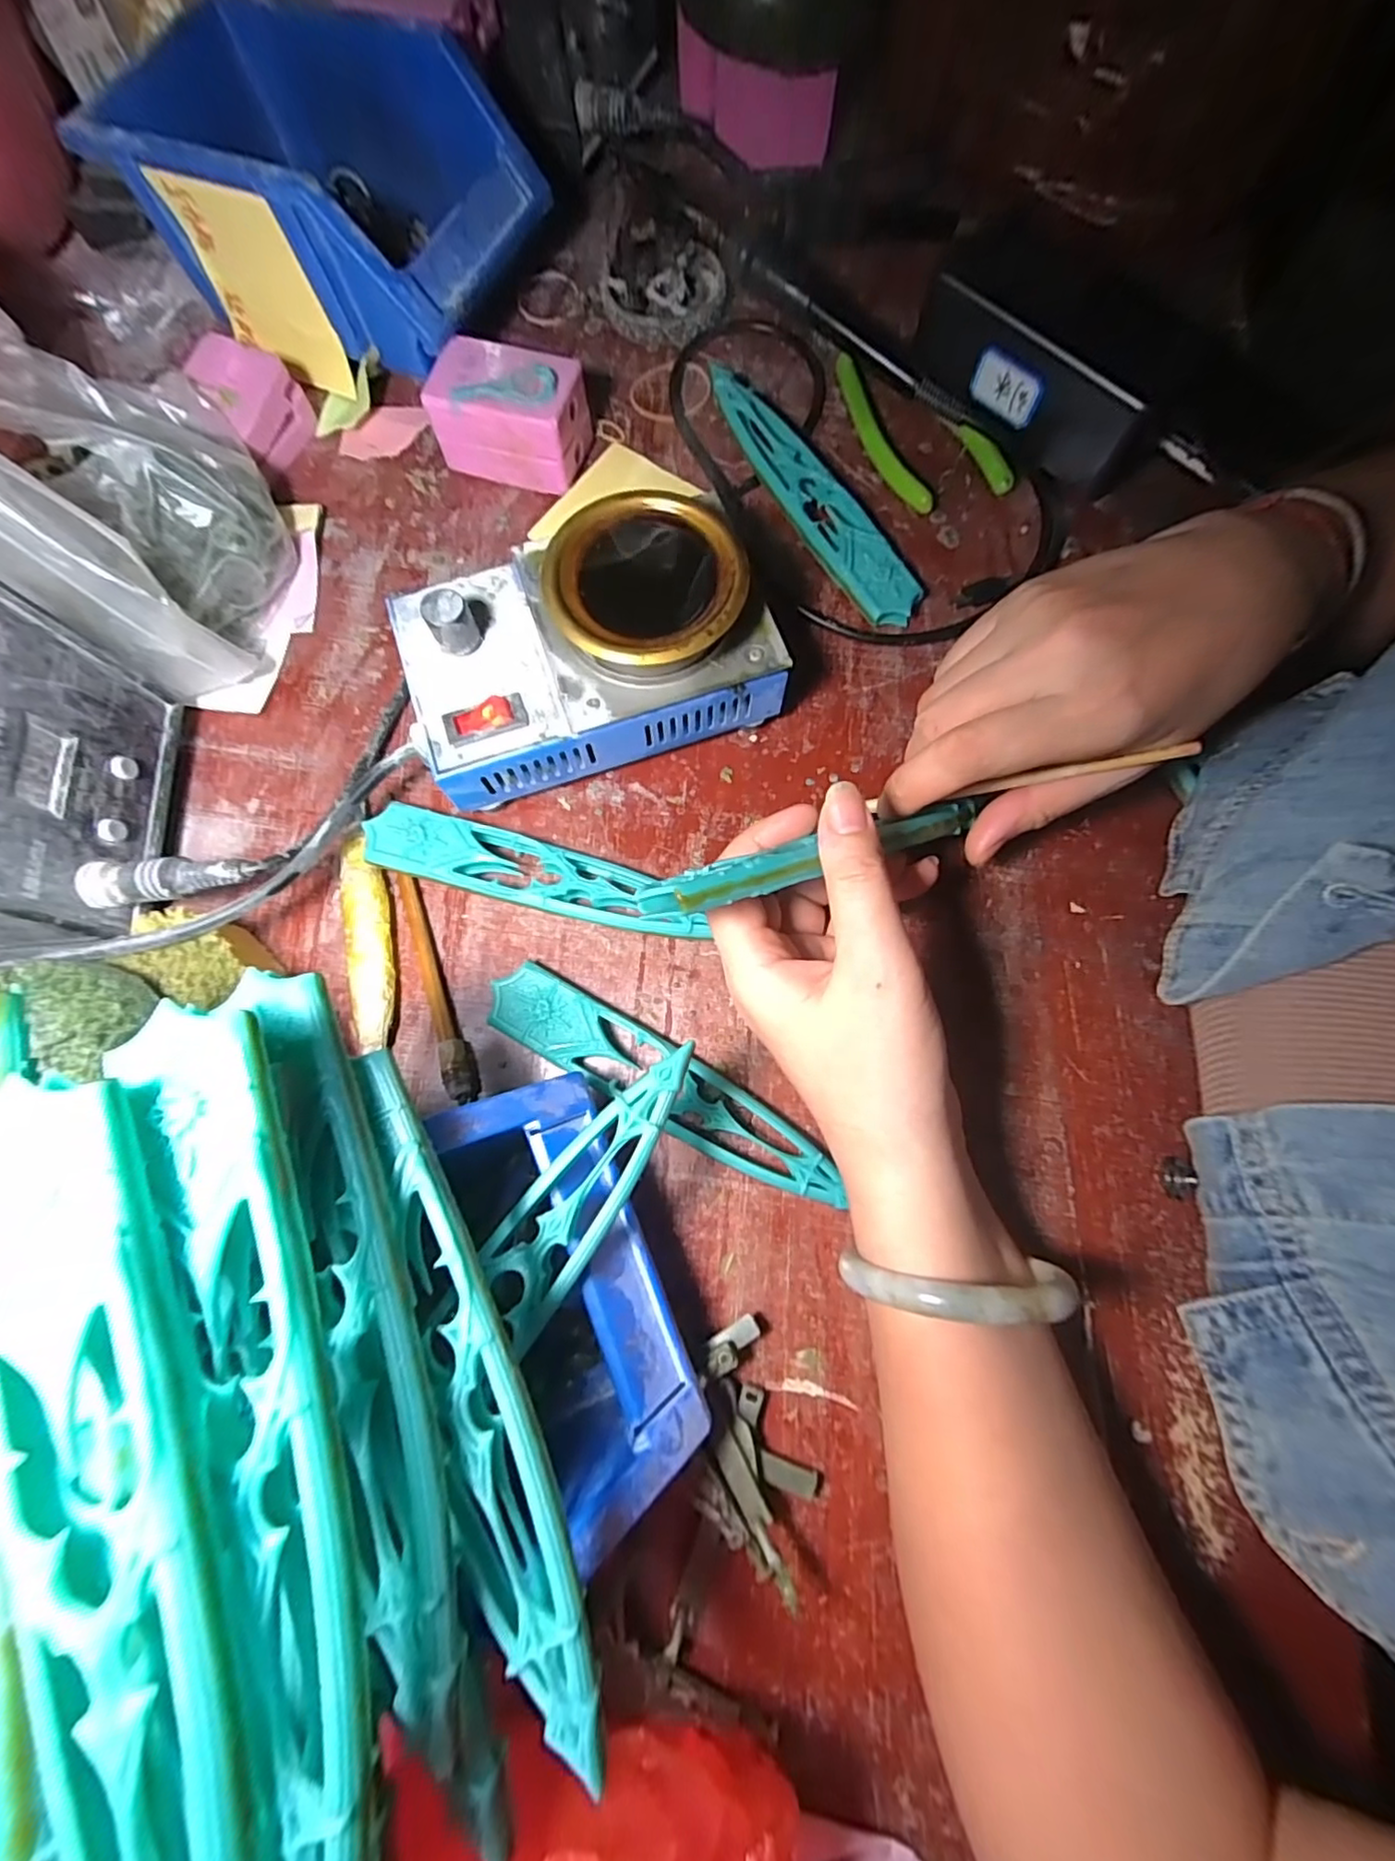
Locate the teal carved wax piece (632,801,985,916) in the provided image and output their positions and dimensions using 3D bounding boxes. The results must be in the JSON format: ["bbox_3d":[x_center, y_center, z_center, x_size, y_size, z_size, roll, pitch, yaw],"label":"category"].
[{"bbox_3d":[0.049,-0.028,0.224,0.152,0.012,0.015,-18,74,-30],"label":"teal carved wax piece"}]

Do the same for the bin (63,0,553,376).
[{"bbox_3d":[-0.181,-0.367,0.323,0.178,0.085,0.123,24,77,7],"label":"bin"}]

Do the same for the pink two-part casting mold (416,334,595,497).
[{"bbox_3d":[-0.092,-0.257,0.317,0.066,0.043,0.043,18,77,6],"label":"pink two-part casting mold"}]

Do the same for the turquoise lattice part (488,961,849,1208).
[{"bbox_3d":[-0.014,0.062,0.253,0.153,0.014,0.029,29,78,8],"label":"turquoise lattice part"}]

